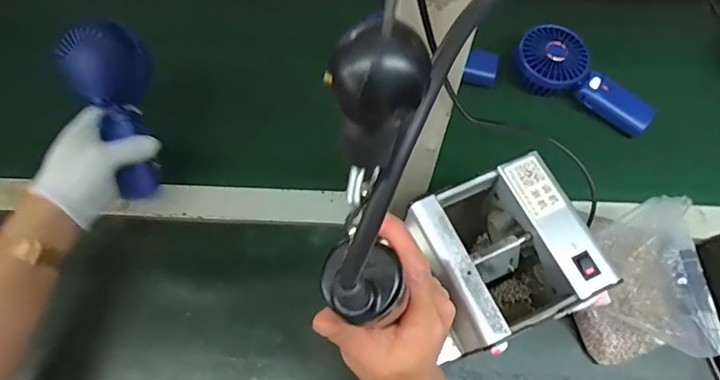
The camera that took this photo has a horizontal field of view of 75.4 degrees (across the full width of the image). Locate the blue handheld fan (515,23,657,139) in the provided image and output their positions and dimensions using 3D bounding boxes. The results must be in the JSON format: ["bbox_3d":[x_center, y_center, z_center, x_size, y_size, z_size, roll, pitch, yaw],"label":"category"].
[{"bbox_3d":[0.284,-0.141,0.586,0.176,0.047,0.079,31,69,13],"label":"blue handheld fan"}]

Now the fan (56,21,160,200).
[{"bbox_3d":[-0.252,-0.074,0.477,0.069,0.077,0.171,-10,100,-2],"label":"fan"}]

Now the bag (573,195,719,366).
[{"bbox_3d":[0.261,0.090,0.451,0.079,0.117,0.138,3,66,1],"label":"bag"}]

